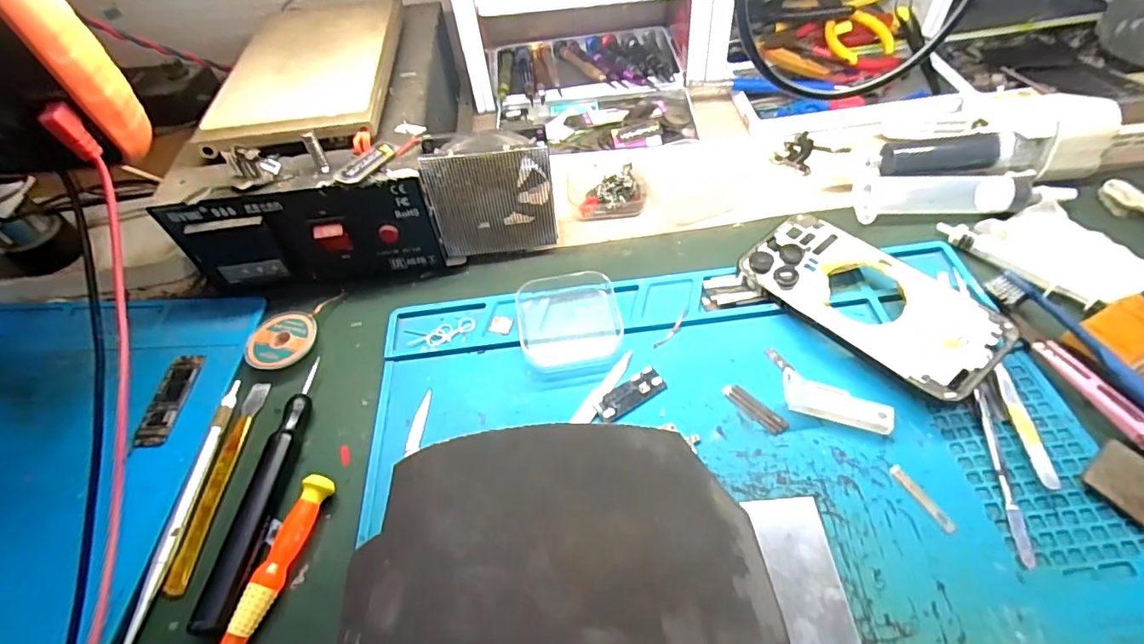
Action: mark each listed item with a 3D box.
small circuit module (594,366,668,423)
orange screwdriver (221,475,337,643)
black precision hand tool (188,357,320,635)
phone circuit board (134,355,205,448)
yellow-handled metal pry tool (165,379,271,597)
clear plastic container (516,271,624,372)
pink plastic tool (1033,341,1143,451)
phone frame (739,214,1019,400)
[{"bbox_3d":[0.033,0.041,0.310,0.043,0.004,0.017,-29,56,-15],"label":"small circuit module"},{"bbox_3d":[-0.148,0.129,0.256,0.013,0.011,0.115,10,55,13],"label":"orange screwdriver"},{"bbox_3d":[-0.165,0.085,0.289,0.019,0.012,0.144,-3,54,3],"label":"black precision hand tool"},{"bbox_3d":[-0.251,0.047,0.337,0.018,0.006,0.065,-2,54,4],"label":"phone circuit board"},{"bbox_3d":[-0.195,0.086,0.299,0.011,0.006,0.119,-2,54,4],"label":"yellow-handled metal pry tool"},{"bbox_3d":[-0.001,-0.002,0.338,0.062,0.016,0.060,-9,53,-1],"label":"clear plastic container"},{"bbox_3d":[0.278,0.036,0.282,0.016,0.008,0.070,-19,54,-8],"label":"pink plastic tool"},{"bbox_3d":[0.179,-0.016,0.326,0.076,0.009,0.143,-38,56,-17],"label":"phone frame"}]

